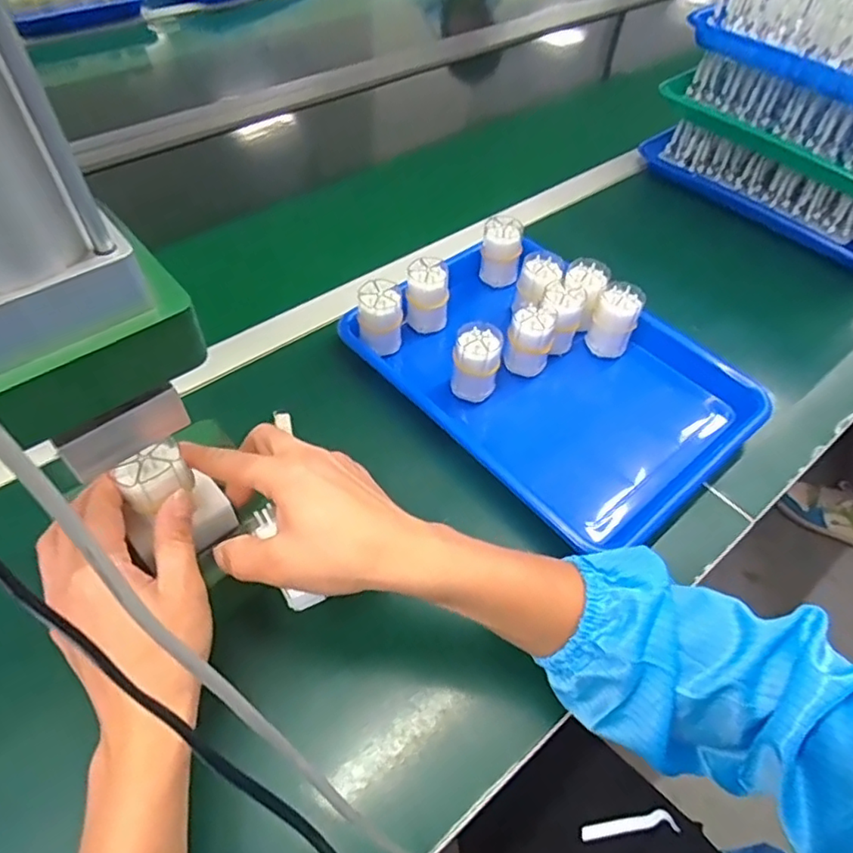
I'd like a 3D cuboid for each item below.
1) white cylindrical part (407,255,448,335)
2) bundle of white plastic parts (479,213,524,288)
[{"bbox_3d":[0.001,-0.124,0.568,0.039,0.063,0.040,1,50,-1],"label":"white cylindrical part"},{"bbox_3d":[0.077,-0.180,0.615,0.042,0.062,0.033,8,51,4],"label":"bundle of white plastic parts"}]

